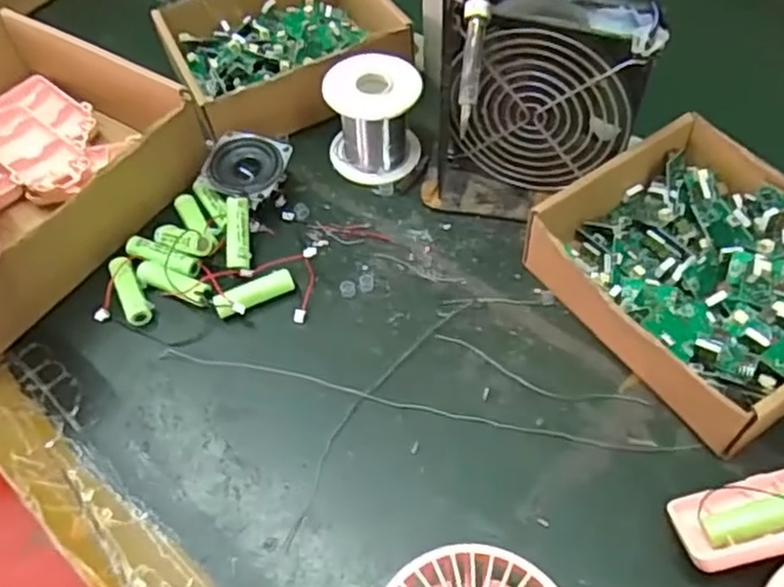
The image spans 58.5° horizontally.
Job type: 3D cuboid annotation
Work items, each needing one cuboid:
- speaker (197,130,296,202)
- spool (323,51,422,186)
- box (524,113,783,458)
[{"bbox_3d":[-0.102,-0.084,0.491,0.052,0.029,0.056,-2,56,3],"label":"speaker"},{"bbox_3d":[-0.013,-0.122,0.490,0.063,0.065,0.060,1,57,5],"label":"spool"},{"bbox_3d":[0.181,-0.015,0.407,0.141,0.049,0.170,-34,60,-17],"label":"box"}]

